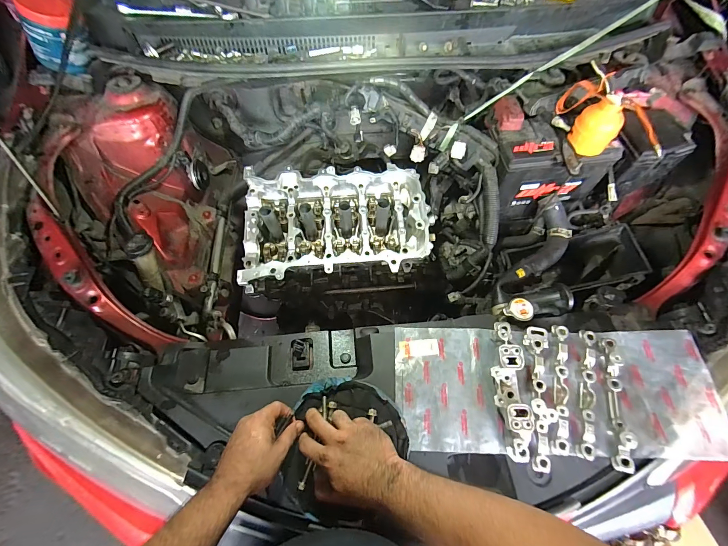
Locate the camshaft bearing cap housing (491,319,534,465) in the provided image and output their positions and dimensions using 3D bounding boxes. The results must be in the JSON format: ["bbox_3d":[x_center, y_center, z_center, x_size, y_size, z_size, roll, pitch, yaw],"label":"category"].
[{"bbox_3d":[0.219,0.169,0.481,0.049,0.050,0.197,-1,60,0],"label":"camshaft bearing cap housing"}]

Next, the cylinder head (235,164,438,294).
[{"bbox_3d":[-0.062,-0.100,0.701,0.385,0.106,0.243,-3,60,-2],"label":"cylinder head"}]

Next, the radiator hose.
[{"bbox_3d":[0.363,-0.036,0.670,0.092,0.055,0.303,30,64,16],"label":"radiator hose"}]

